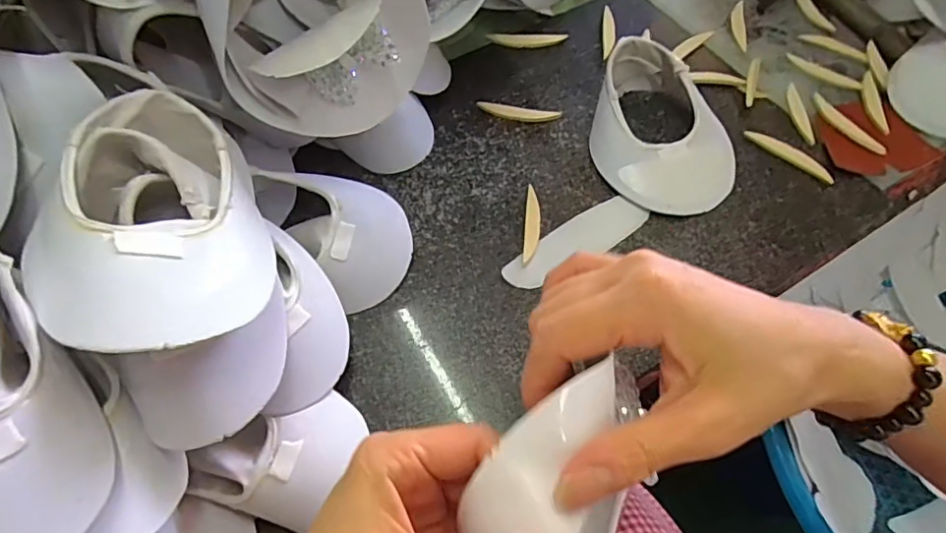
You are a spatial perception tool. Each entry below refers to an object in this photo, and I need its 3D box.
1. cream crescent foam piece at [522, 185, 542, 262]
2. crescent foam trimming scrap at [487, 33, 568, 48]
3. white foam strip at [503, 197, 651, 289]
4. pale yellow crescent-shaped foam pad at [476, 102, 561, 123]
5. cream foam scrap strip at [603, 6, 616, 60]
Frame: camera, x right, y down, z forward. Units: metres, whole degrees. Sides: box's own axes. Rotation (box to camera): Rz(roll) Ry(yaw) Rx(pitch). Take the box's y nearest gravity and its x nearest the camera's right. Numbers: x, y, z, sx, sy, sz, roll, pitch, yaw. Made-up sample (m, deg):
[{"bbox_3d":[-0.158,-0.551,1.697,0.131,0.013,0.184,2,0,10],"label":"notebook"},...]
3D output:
[{"bbox_3d":[0.047,-0.033,0.428,0.012,0.004,0.068,4,61,4],"label":"cream crescent foam piece"},{"bbox_3d":[0.053,-0.222,0.536,0.077,0.005,0.021,7,61,5],"label":"crescent foam trimming scrap"},{"bbox_3d":[0.080,-0.019,0.425,0.123,0.004,0.037,-33,65,-16],"label":"white foam strip"},{"bbox_3d":[0.040,-0.136,0.485,0.073,0.004,0.014,11,61,7],"label":"pale yellow crescent-shaped foam pad"},{"bbox_3d":[0.133,-0.230,0.538,0.011,0.004,0.075,6,61,4],"label":"cream foam scrap strip"}]

